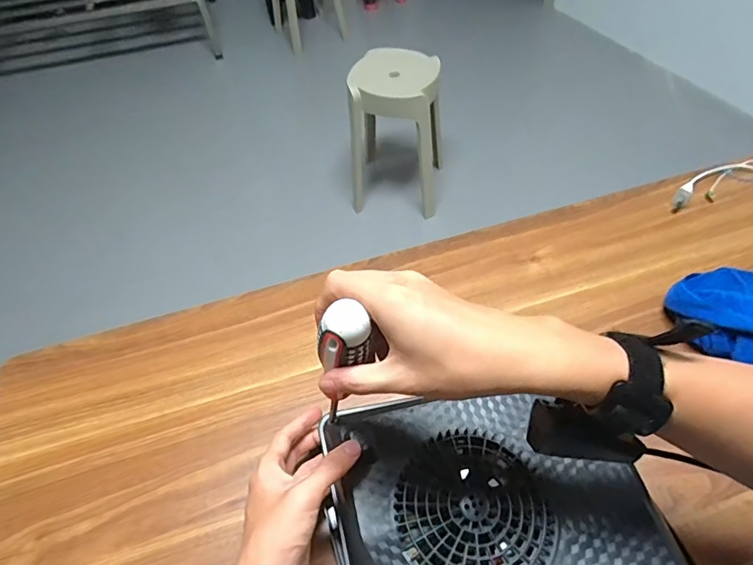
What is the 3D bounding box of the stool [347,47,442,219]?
[{"bbox_3d":[0.067,-0.475,1.580,0.291,0.453,0.286,2,54,6],"label":"stool"}]

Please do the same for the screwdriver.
[{"bbox_3d":[-0.026,0.074,0.365,0.041,0.166,0.029,8,54,-5],"label":"screwdriver"}]

